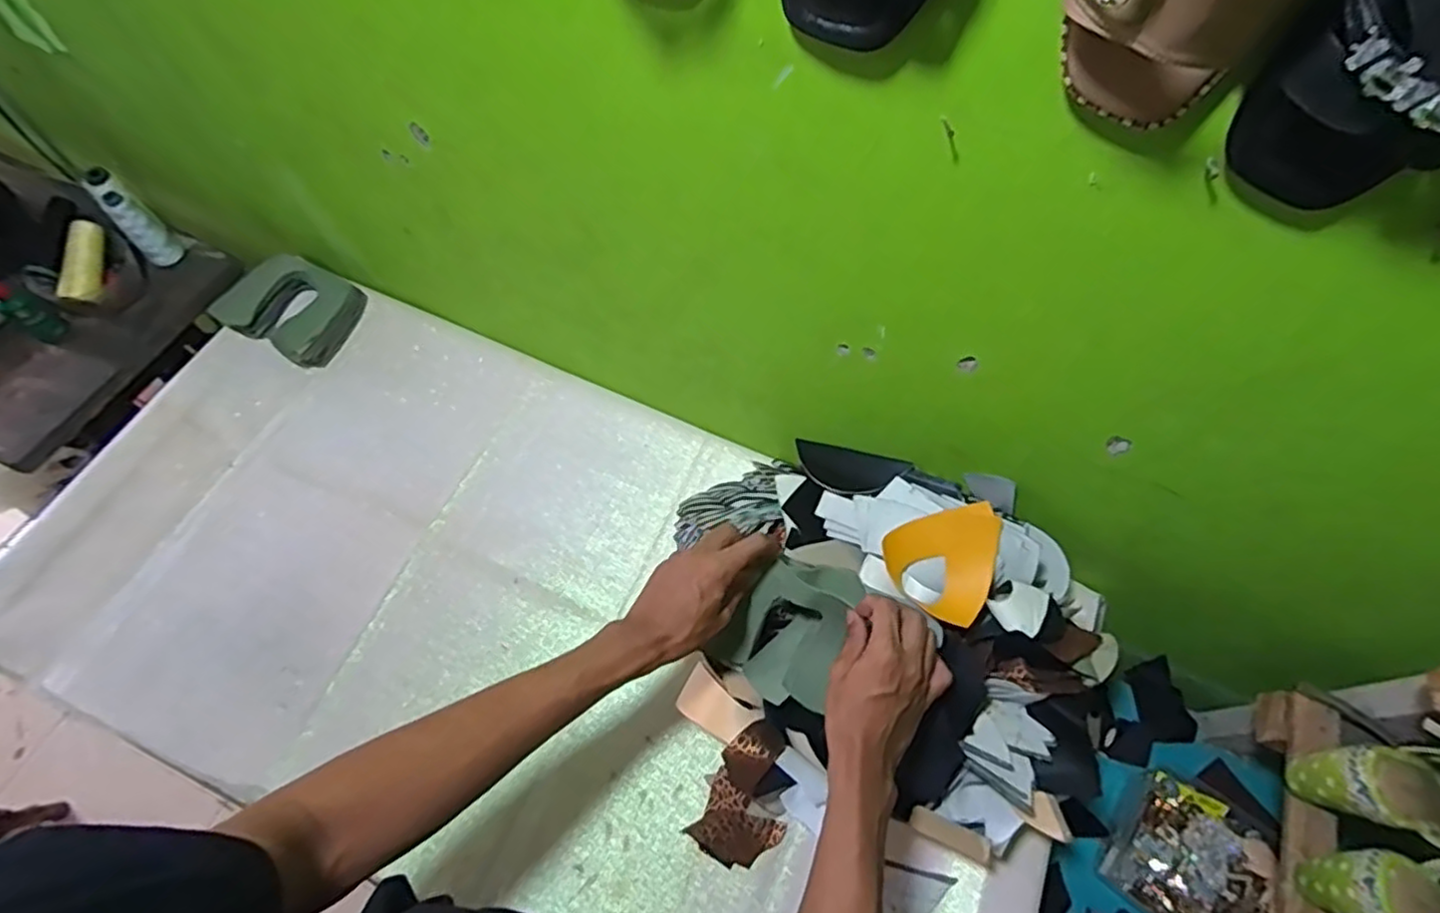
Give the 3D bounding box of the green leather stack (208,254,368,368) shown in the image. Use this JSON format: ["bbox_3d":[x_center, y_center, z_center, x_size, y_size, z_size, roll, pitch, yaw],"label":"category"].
[{"bbox_3d":[-0.592,-0.206,0.932,0.154,0.061,0.133,21,64,7],"label":"green leather stack"}]

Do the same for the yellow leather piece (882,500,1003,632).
[{"bbox_3d":[0.222,0.094,0.648,0.104,0.051,0.107,1,64,-3],"label":"yellow leather piece"}]

